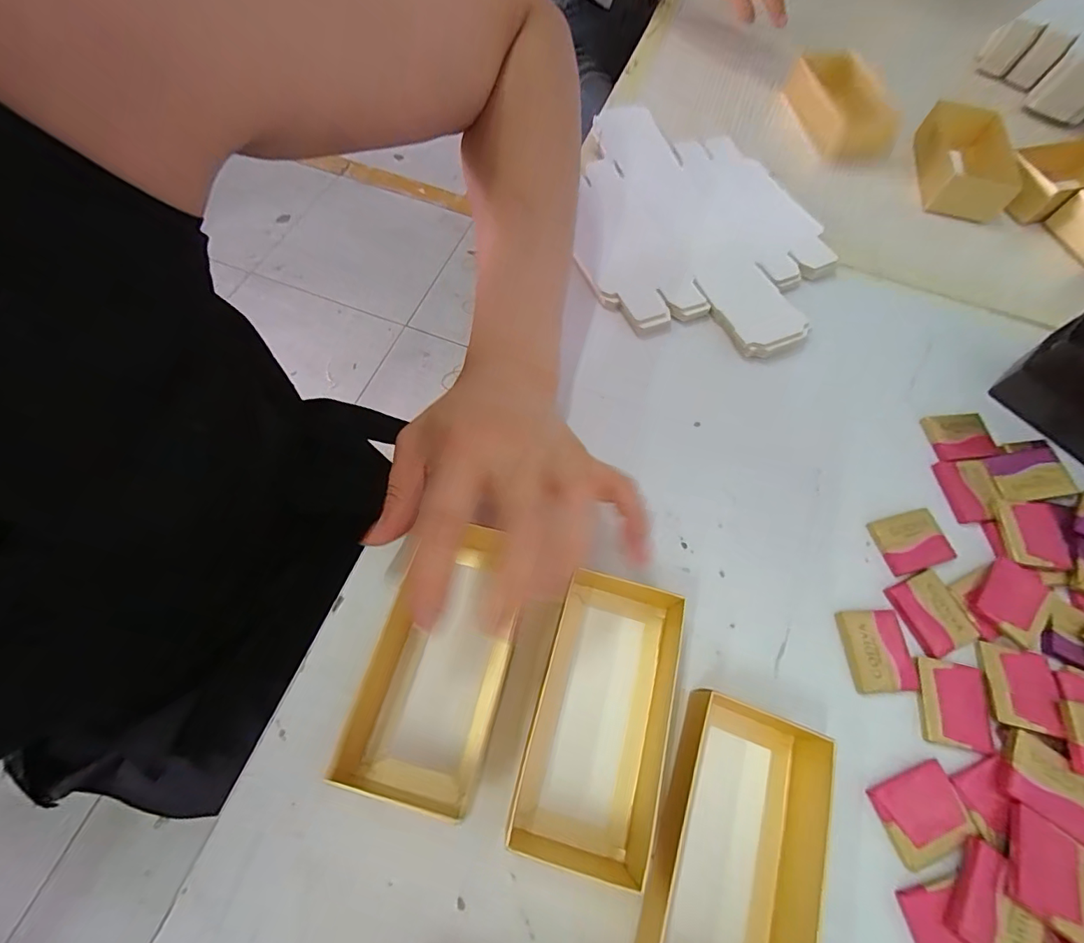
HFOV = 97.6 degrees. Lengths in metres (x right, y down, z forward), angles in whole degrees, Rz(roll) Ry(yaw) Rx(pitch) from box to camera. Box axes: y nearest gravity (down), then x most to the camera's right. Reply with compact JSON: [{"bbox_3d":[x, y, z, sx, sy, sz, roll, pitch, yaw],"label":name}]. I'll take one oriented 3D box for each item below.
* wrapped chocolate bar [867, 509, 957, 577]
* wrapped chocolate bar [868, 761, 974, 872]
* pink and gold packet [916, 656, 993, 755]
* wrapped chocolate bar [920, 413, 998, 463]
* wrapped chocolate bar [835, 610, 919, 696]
[{"bbox_3d":[0.212,0.040,0.272,0.040,0.004,0.031,-14,67,-9],"label":"wrapped chocolate bar"},{"bbox_3d":[0.175,0.155,0.216,0.039,0.004,0.032,-17,67,-11],"label":"wrapped chocolate bar"},{"bbox_3d":[0.206,0.115,0.235,0.032,0.004,0.039,14,65,3],"label":"pink and gold packet"},{"bbox_3d":[0.268,-0.022,0.305,0.037,0.005,0.032,-4,66,-5],"label":"wrapped chocolate bar"},{"bbox_3d":[0.175,0.093,0.246,0.035,0.004,0.039,-2,66,-4],"label":"wrapped chocolate bar"}]

